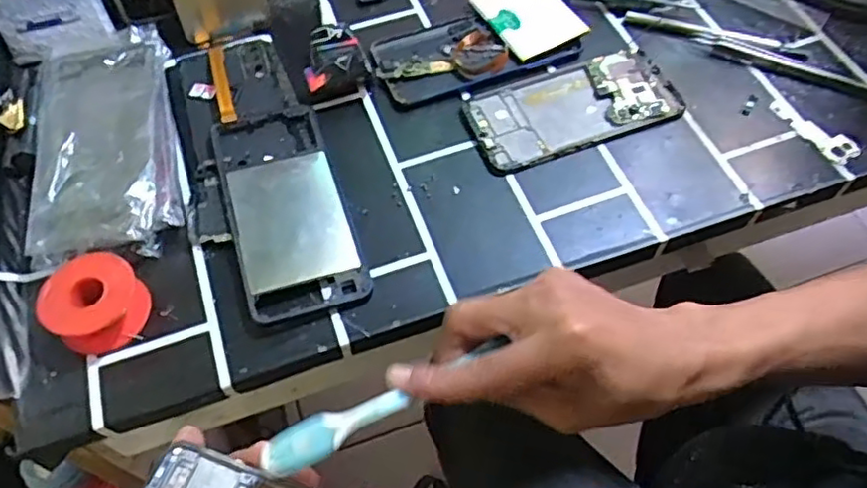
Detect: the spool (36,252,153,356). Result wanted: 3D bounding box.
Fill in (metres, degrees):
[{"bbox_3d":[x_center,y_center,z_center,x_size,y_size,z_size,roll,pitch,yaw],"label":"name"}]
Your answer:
[{"bbox_3d":[-0.198,0.035,0.383,0.048,0.030,0.053,36,65,22],"label":"spool"}]

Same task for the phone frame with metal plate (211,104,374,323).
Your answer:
[{"bbox_3d":[-0.097,-0.024,0.428,0.070,0.015,0.161,-18,59,-9],"label":"phone frame with metal plate"}]

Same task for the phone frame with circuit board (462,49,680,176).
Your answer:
[{"bbox_3d":[0.100,-0.101,0.474,0.149,0.012,0.075,-18,59,-9],"label":"phone frame with circuit board"}]

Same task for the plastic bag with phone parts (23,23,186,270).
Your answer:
[{"bbox_3d":[-0.228,-0.079,0.446,0.092,0.023,0.202,-13,58,-6],"label":"plastic bag with phone parts"}]

